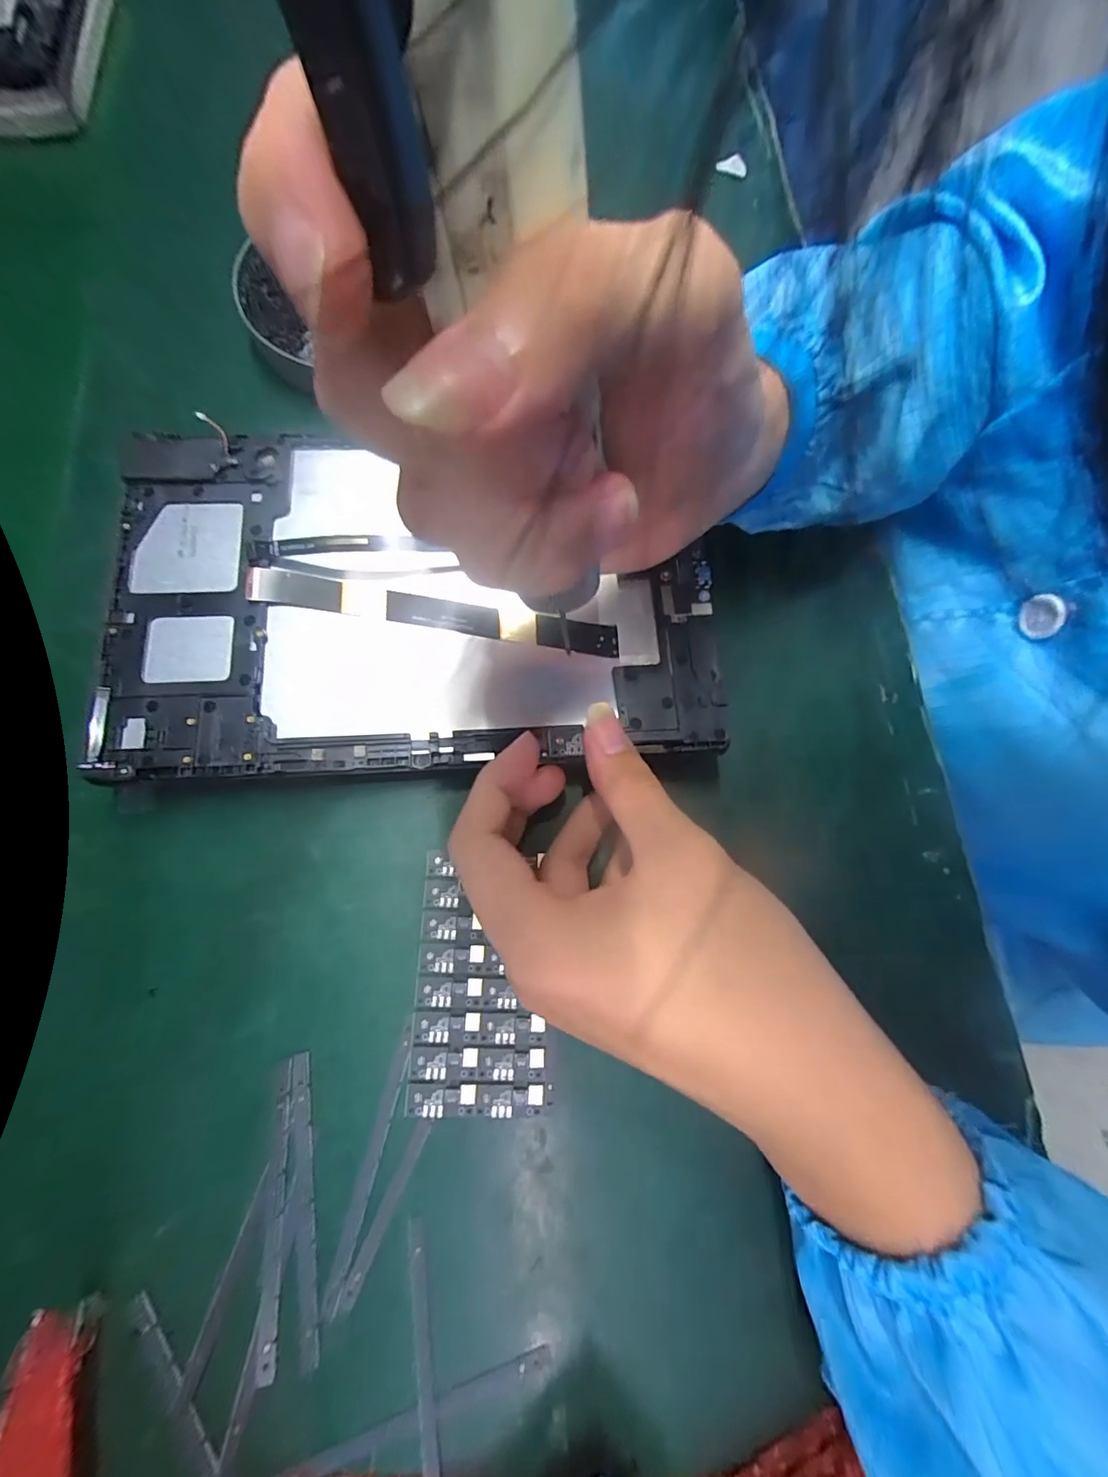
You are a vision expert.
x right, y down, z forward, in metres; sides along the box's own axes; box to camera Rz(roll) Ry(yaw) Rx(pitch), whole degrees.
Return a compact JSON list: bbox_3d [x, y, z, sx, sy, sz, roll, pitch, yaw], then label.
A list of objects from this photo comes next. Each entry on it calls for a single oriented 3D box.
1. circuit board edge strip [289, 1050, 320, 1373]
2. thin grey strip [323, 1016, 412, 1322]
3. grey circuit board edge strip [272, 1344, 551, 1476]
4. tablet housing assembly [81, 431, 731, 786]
[{"bbox_3d":[-0.088,0.162,0.180,0.008,0.004,0.091,-8,75,-5],"label":"circuit board edge strip"},{"bbox_3d":[-0.065,0.151,0.186,0.005,0.004,0.091,14,74,1],"label":"thin grey strip"},{"bbox_3d":[-0.046,0.223,0.169,0.093,0.004,0.007,-16,76,-8],"label":"grey circuit board edge strip"},{"bbox_3d":[-0.056,-0.059,0.213,0.242,0.008,0.143,-2,78,-3],"label":"tablet housing assembly"}]

